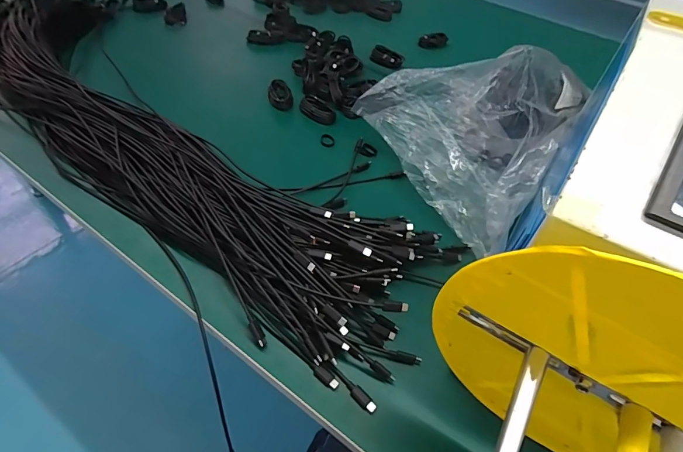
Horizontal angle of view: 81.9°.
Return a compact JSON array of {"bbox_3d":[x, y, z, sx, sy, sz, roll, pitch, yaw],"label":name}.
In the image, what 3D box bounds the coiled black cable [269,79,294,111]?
[{"bbox_3d":[-0.113,-0.242,0.728,0.043,0.026,0.063,-5,49,-11],"label":"coiled black cable"}]

